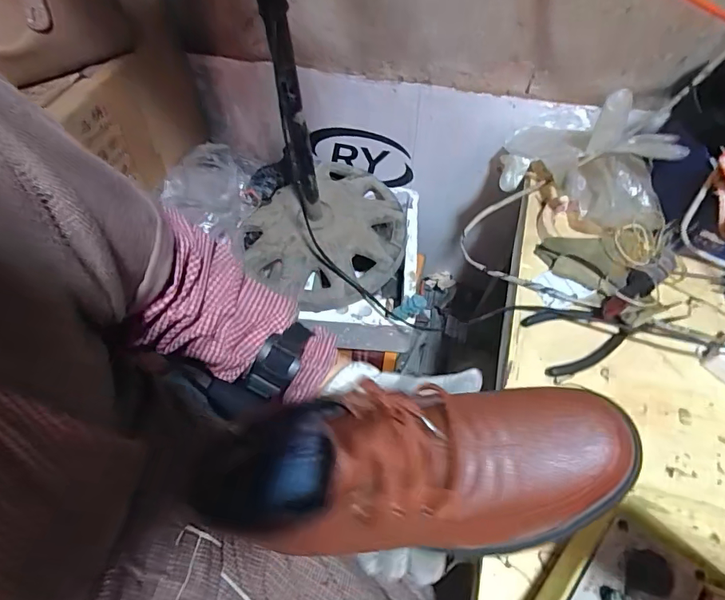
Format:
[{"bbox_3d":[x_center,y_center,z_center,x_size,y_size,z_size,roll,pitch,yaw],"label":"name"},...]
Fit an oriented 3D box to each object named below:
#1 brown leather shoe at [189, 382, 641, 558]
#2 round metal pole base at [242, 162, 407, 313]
[{"bbox_3d":[0.042,0.105,0.282,0.260,0.102,0.087,-5,60,-4],"label":"brown leather shoe"},{"bbox_3d":[-0.047,-0.114,0.757,0.234,0.048,0.266,35,65,18],"label":"round metal pole base"}]

